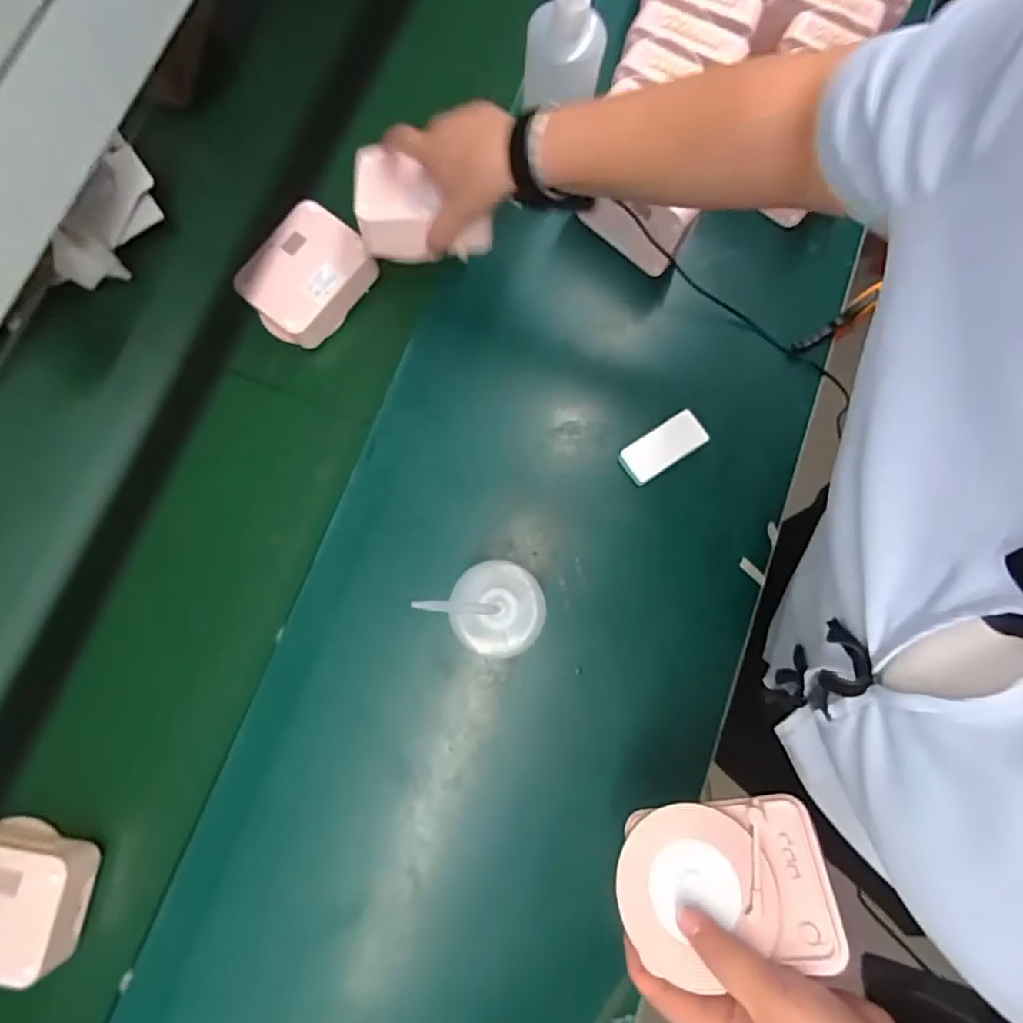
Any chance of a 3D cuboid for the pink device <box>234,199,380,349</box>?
[{"bbox_3d":[-0.222,-0.251,0.628,0.098,0.070,0.128,39,82,5],"label":"pink device"}]

